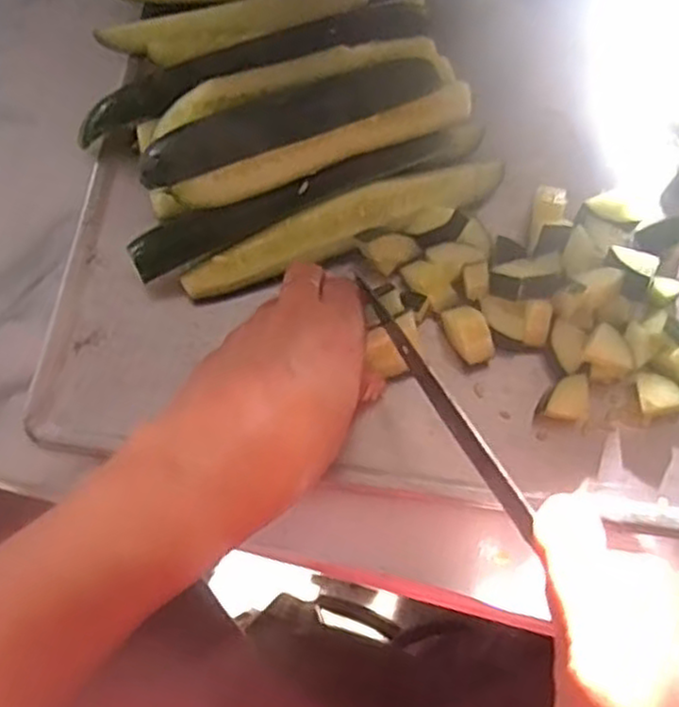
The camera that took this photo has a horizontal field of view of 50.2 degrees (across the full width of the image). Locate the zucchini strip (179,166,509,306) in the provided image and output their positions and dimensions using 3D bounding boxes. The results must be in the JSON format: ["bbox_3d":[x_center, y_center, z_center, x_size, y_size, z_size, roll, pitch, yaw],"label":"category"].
[{"bbox_3d":[0.004,-0.069,0.384,0.177,0.019,0.023,-21,72,-8],"label":"zucchini strip"}]

